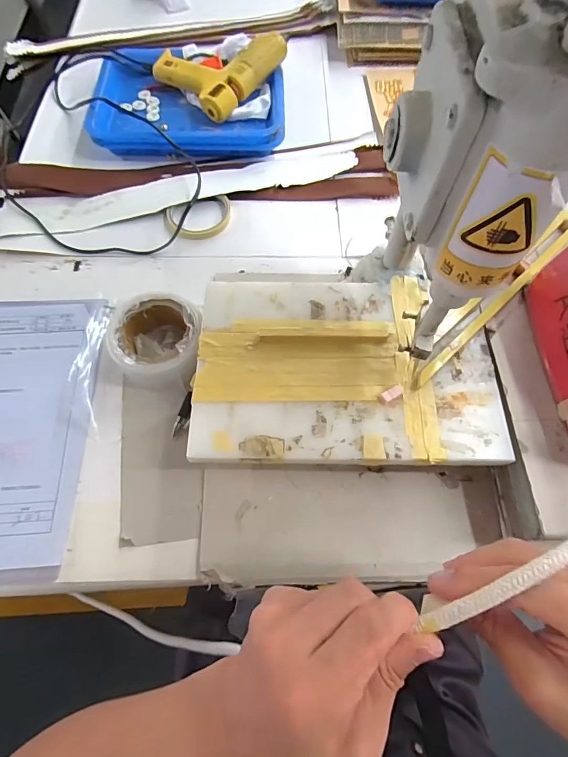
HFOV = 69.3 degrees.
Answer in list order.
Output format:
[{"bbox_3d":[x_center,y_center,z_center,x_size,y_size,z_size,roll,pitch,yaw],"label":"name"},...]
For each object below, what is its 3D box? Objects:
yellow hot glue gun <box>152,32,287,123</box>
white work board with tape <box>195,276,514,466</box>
[{"bbox_3d":[-0.103,-0.491,0.643,0.159,0.061,0.160,36,70,14],"label":"yellow hot glue gun"},{"bbox_3d":[0.062,-0.017,0.416,0.295,0.015,0.202,1,67,-2],"label":"white work board with tape"}]

